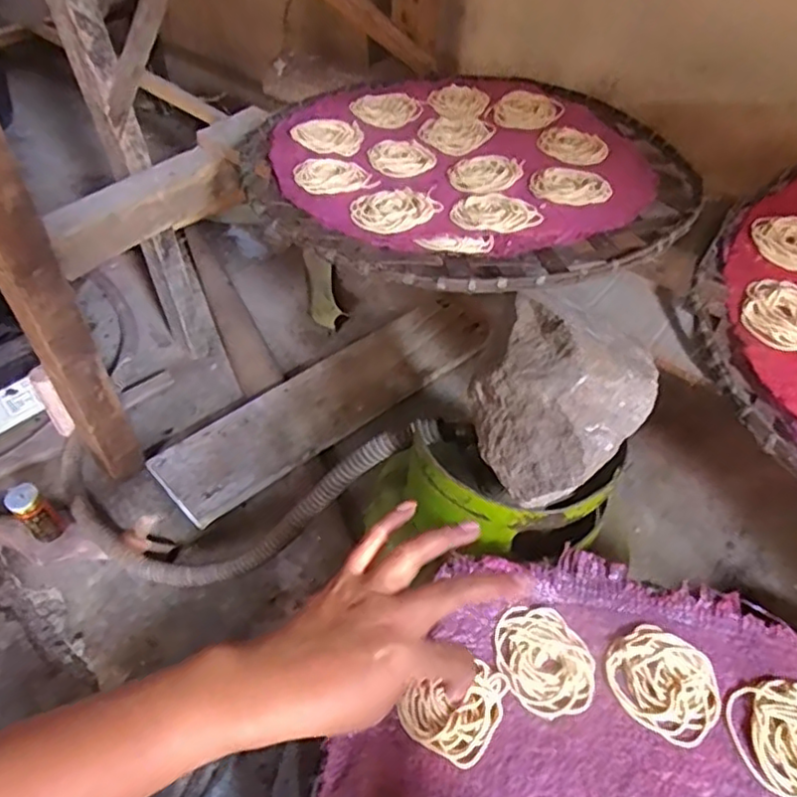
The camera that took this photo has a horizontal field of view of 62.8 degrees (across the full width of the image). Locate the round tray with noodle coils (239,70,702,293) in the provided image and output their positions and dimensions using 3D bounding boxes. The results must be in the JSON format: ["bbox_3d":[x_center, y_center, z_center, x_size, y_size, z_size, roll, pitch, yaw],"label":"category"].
[{"bbox_3d":[0.068,-0.221,0.617,0.388,0.035,0.408,0,47,0],"label":"round tray with noodle coils"}]

